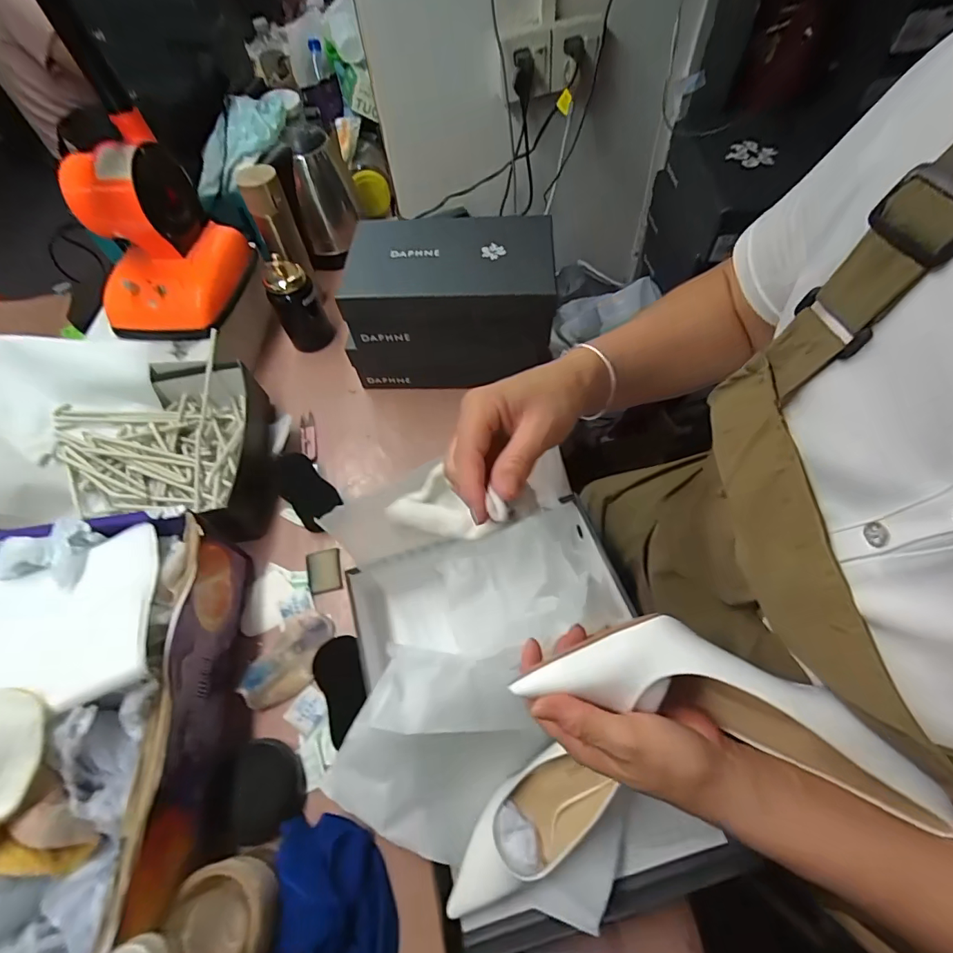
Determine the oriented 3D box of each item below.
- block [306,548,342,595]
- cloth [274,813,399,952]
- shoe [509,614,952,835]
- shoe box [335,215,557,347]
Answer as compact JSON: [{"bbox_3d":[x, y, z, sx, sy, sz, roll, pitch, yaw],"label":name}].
[{"bbox_3d":[-0.208,0.128,0.620,0.048,0.011,0.056,-9,60,-2],"label":"block"},{"bbox_3d":[-0.133,0.416,0.430,0.097,0.057,0.171,-15,60,-5],"label":"cloth"},{"bbox_3d":[0.149,0.137,0.284,0.225,0.077,0.068,20,63,4],"label":"shoe"},{"bbox_3d":[-0.037,-0.294,0.679,0.297,0.097,0.161,0,60,4],"label":"shoe box"}]

